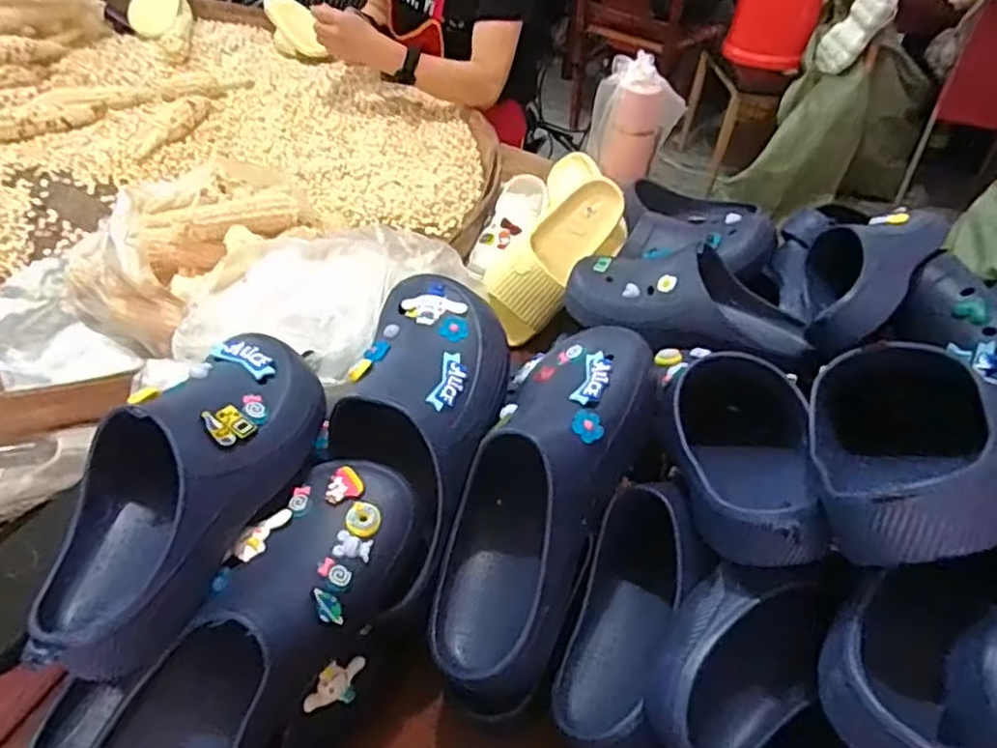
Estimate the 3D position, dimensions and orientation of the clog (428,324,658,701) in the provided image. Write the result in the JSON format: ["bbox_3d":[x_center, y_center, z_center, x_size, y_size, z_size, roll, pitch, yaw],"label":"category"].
[{"bbox_3d":[0.031,0.082,0.530,0.108,0.091,0.303,21,71,15],"label":"clog"}]

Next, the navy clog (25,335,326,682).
[{"bbox_3d":[-0.210,0.065,0.466,0.105,0.080,0.242,19,44,14],"label":"navy clog"}]

